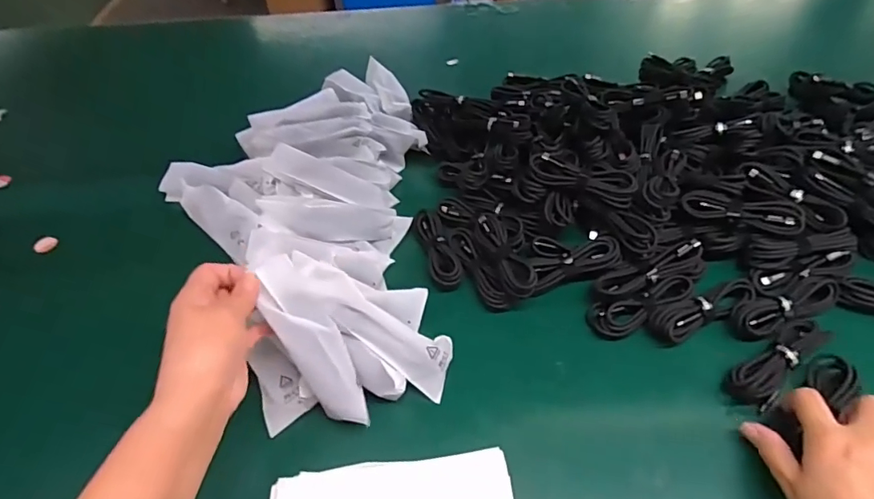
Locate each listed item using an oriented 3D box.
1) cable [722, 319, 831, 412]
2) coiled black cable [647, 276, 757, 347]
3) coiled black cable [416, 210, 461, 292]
[{"bbox_3d":[0.297,0.096,0.429,0.115,0.019,0.036,-32,55,-23],"label":"cable"},{"bbox_3d":[0.255,0.055,0.470,0.114,0.026,0.035,-22,51,-16],"label":"coiled black cable"},{"bbox_3d":[0.001,-0.002,0.538,0.031,0.021,0.103,-11,49,-7],"label":"coiled black cable"}]

